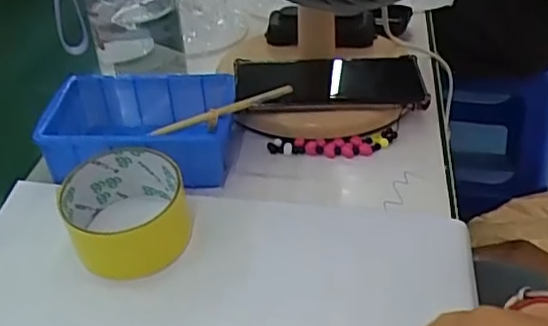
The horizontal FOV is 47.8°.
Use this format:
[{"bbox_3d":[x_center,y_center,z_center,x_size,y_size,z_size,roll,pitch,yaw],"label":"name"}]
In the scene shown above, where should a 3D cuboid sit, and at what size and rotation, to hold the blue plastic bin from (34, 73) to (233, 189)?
[{"bbox_3d":[-0.107,-0.025,0.505,0.149,0.052,0.106,-4,37,0],"label":"blue plastic bin"}]

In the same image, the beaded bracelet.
[{"bbox_3d":[0.049,-0.016,0.516,0.106,0.011,0.026,-4,37,0],"label":"beaded bracelet"}]

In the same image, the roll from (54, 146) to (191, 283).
[{"bbox_3d":[-0.102,0.033,0.429,0.080,0.050,0.076,-2,37,2],"label":"roll"}]

